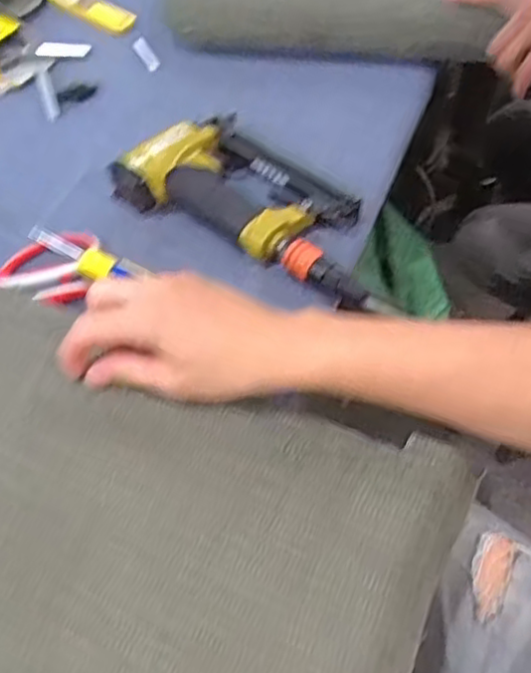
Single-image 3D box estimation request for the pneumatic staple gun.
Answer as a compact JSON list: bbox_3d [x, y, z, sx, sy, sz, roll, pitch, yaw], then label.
[{"bbox_3d":[-0.007,-0.124,0.611,0.253,0.042,0.124,32,63,23],"label":"pneumatic staple gun"}]

